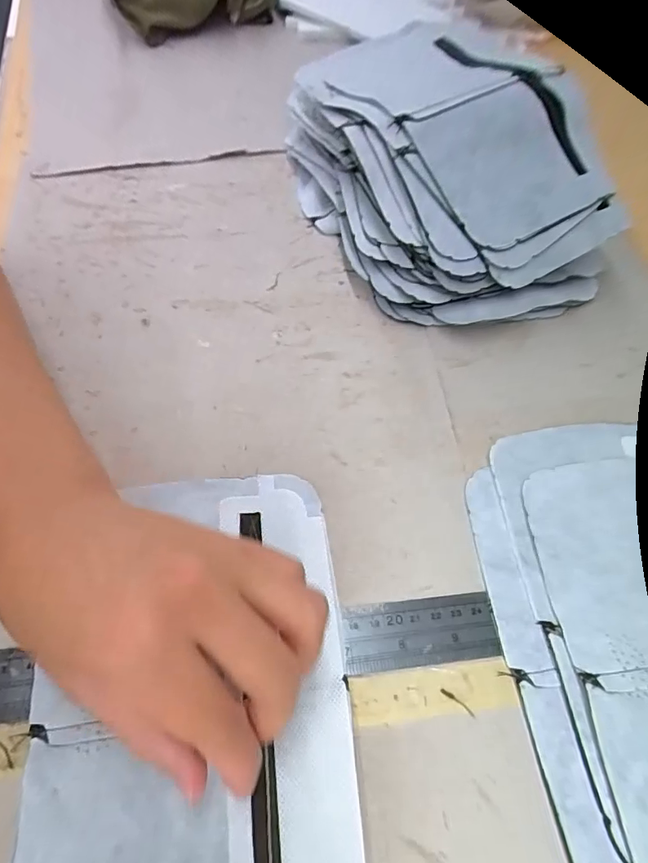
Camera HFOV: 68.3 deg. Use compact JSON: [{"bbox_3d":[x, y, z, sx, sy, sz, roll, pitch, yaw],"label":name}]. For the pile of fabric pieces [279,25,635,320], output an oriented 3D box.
[{"bbox_3d":[0.079,-0.183,0.324,0.166,0.084,0.236,-25,66,-15],"label":"pile of fabric pieces"}]

